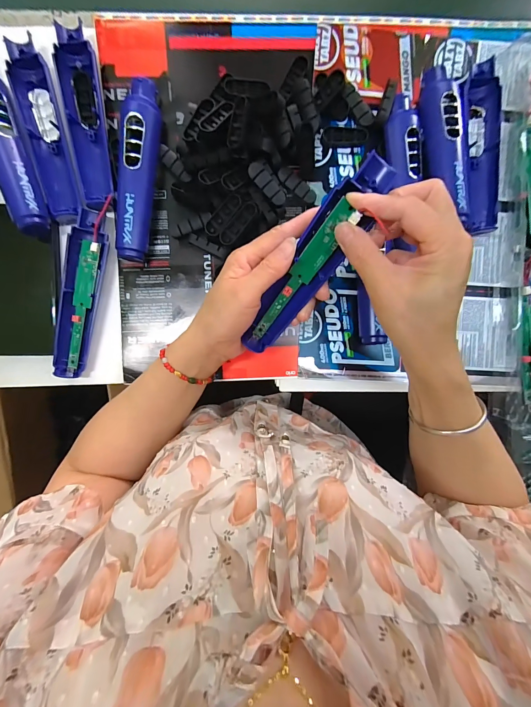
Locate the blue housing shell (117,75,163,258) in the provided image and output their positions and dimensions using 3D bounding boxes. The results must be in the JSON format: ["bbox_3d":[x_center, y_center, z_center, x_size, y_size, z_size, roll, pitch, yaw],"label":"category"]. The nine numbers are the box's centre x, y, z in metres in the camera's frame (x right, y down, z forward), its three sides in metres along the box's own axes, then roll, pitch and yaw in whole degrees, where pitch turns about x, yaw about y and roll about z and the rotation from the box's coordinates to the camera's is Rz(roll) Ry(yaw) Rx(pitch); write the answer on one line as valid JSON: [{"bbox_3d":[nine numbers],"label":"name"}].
[{"bbox_3d":[-0.130,-0.186,0.308,0.034,0.022,0.176,6,94,-4],"label":"blue housing shell"}]

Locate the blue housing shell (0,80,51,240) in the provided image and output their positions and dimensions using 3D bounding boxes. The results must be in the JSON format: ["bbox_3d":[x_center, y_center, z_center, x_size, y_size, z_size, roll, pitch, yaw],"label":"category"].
[{"bbox_3d":[-0.251,-0.202,0.295,0.031,0.022,0.178,-17,95,-2],"label":"blue housing shell"}]

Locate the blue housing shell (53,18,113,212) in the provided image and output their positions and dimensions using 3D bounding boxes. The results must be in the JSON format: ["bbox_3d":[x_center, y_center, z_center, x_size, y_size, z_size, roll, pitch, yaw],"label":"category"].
[{"bbox_3d":[-0.180,-0.229,0.304,0.035,0.020,0.166,-6,95,-3],"label":"blue housing shell"}]

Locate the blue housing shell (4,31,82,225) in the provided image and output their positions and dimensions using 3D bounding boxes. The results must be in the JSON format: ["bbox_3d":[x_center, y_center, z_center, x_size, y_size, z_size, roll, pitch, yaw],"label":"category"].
[{"bbox_3d":[-0.223,-0.218,0.307,0.038,0.019,0.167,-12,95,-2],"label":"blue housing shell"}]

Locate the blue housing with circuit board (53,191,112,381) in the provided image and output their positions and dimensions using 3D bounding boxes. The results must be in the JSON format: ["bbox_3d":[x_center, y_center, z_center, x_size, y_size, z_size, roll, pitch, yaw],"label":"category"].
[{"bbox_3d":[-0.195,-0.067,0.321,0.038,0.024,0.183,14,93,-4],"label":"blue housing with circuit board"}]

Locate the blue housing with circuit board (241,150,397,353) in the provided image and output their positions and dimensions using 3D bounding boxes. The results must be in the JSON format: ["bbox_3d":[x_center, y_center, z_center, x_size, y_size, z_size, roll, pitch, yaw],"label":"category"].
[{"bbox_3d":[0.034,-0.068,0.247,0.034,0.022,0.173,33,121,-4],"label":"blue housing with circuit board"}]

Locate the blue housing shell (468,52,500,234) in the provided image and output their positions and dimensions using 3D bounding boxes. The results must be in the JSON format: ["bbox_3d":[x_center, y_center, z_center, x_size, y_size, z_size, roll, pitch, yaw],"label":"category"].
[{"bbox_3d":[0.235,-0.218,0.327,0.031,0.016,0.170,-5,95,-3],"label":"blue housing shell"}]

